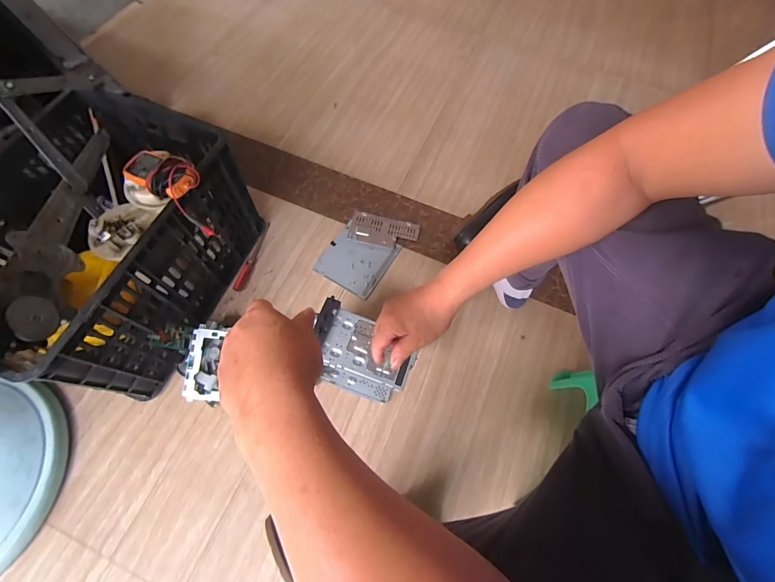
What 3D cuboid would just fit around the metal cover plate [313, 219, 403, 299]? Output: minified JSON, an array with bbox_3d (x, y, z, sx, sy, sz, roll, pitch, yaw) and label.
[{"bbox_3d":[-0.077,-0.083,0.859,0.160,0.010,0.164,29,67,10],"label":"metal cover plate"}]

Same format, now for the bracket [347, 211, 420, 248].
[{"bbox_3d":[-0.009,-0.155,0.893,0.175,0.011,0.091,12,65,2],"label":"bracket"}]

